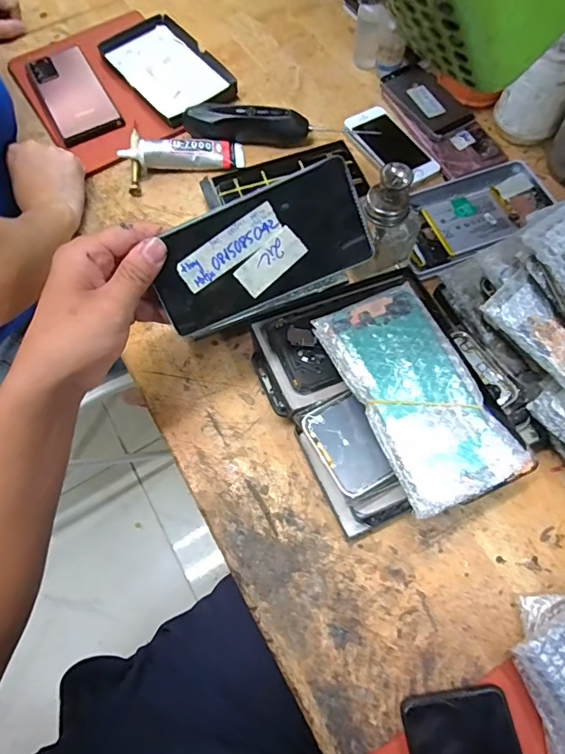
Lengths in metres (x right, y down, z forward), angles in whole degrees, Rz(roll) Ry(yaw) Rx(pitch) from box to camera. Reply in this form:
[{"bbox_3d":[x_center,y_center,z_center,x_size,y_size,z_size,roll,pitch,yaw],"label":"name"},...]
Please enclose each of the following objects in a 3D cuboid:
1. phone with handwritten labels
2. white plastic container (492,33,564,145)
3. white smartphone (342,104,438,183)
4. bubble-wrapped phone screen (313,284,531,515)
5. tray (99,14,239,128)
[{"bbox_3d":[-0.013,-0.090,0.326,0.144,0.005,0.074,-24,104,6],"label":"phone with handwritten labels"},{"bbox_3d":[0.288,-0.324,0.498,0.070,0.110,0.069,24,71,11],"label":"white plastic container"},{"bbox_3d":[0.129,-0.273,0.545,0.056,0.010,0.122,-37,71,-12],"label":"white smartphone"},{"bbox_3d":[0.100,0.010,0.346,0.088,0.008,0.171,-24,71,-7],"label":"bubble-wrapped phone screen"},{"bbox_3d":[-0.148,-0.400,0.600,0.110,0.017,0.191,-38,71,-12],"label":"tray"}]

